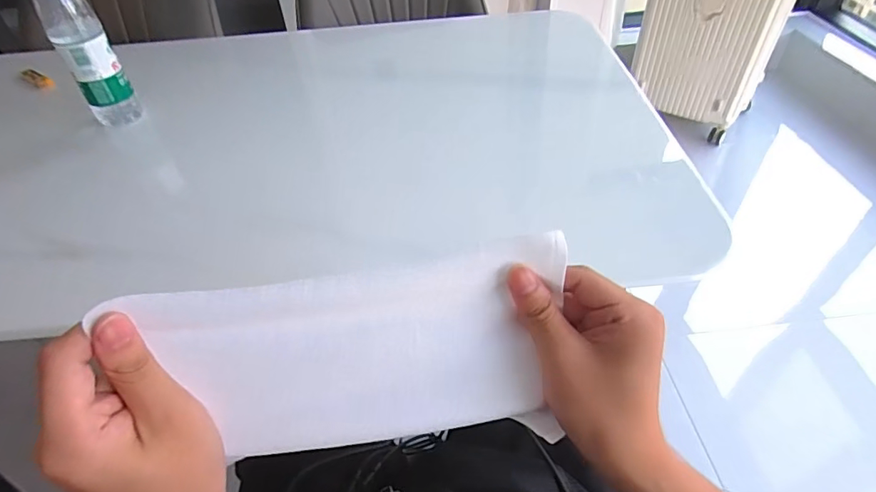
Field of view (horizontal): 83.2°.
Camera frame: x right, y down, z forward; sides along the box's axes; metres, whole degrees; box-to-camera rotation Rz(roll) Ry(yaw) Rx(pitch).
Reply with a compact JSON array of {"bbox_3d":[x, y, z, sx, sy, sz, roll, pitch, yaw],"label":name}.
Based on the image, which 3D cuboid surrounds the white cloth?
[{"bbox_3d":[-0.033,0.060,0.271,0.210,0.106,0.028,-7,16,-11],"label":"white cloth"}]

